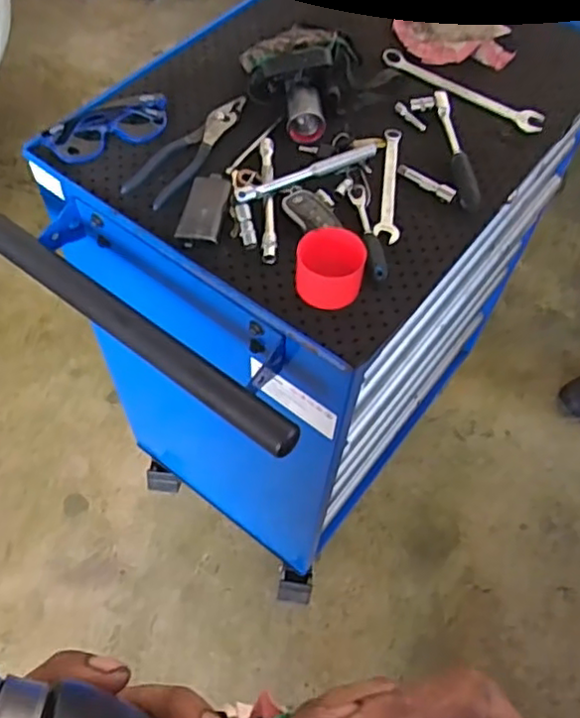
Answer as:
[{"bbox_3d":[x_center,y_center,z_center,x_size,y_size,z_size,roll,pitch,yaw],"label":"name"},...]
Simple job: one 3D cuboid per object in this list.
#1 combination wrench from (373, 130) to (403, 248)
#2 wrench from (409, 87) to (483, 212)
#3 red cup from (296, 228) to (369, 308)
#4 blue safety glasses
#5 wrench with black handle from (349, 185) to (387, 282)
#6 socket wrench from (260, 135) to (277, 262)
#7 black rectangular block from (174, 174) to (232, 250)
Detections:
[{"bbox_3d":[0.114,-0.203,0.744,0.026,0.008,0.176,6,58,2],"label":"combination wrench"},{"bbox_3d":[0.185,-0.247,0.764,0.040,0.018,0.199,-5,58,-5],"label":"wrench"},{"bbox_3d":[0.039,-0.088,0.643,0.068,0.049,0.065,9,58,4],"label":"red cup"},{"bbox_3d":[-0.210,-0.269,0.755,0.138,0.035,0.064,-25,62,-16],"label":"blue safety glasses"},{"bbox_3d":[0.082,-0.139,0.688,0.021,0.019,0.139,-5,58,-5],"label":"wrench with black handle"},{"bbox_3d":[-0.023,-0.177,0.711,0.016,0.019,0.169,0,58,-2],"label":"socket wrench"},{"bbox_3d":[-0.090,-0.165,0.697,0.044,0.010,0.100,8,58,3],"label":"black rectangular block"}]

